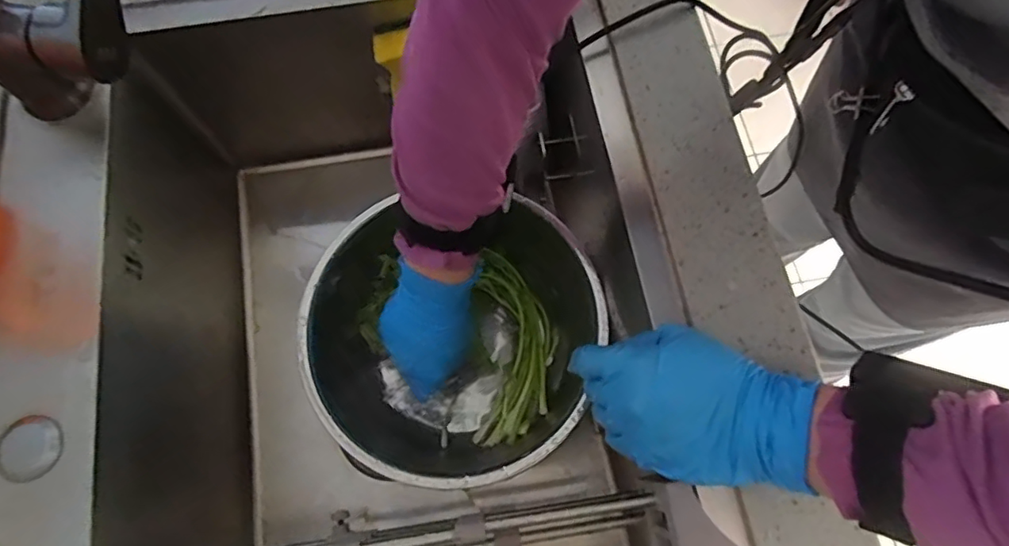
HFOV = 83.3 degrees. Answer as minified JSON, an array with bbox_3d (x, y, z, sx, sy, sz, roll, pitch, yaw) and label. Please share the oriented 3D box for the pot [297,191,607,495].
[{"bbox_3d":[-0.042,0.057,0.524,0.246,0.111,0.238,-7,72,-2],"label":"pot"}]

